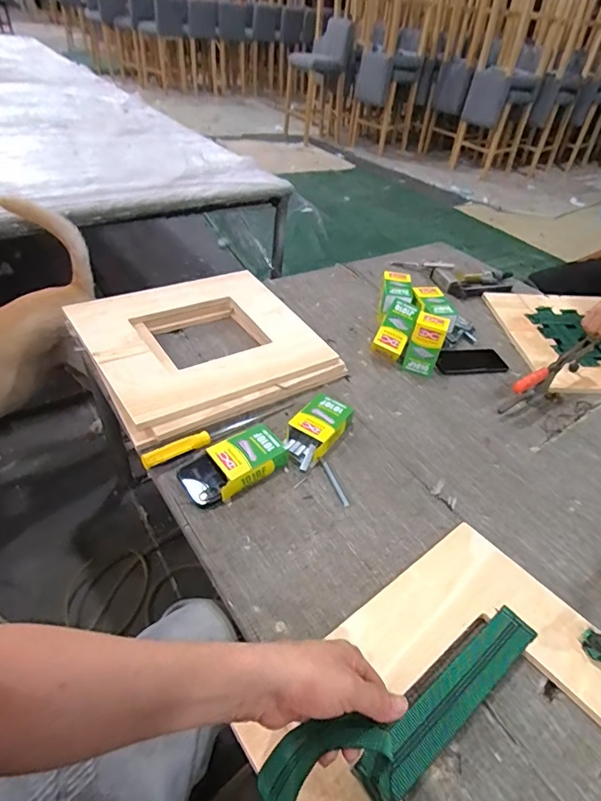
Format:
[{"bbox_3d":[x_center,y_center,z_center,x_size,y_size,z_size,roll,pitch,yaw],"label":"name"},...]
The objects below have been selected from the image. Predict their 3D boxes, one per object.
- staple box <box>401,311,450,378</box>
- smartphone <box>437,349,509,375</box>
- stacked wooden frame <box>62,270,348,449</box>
[{"bbox_3d":[0.263,-0.116,0.982,0.067,0.122,0.053,19,42,14],"label":"staple box"},{"bbox_3d":[0.385,-0.090,1.058,0.170,0.014,0.075,-4,42,-13],"label":"smartphone"},{"bbox_3d":[-0.202,-0.119,0.965,0.422,0.060,0.424,-22,48,-30],"label":"stacked wooden frame"}]

